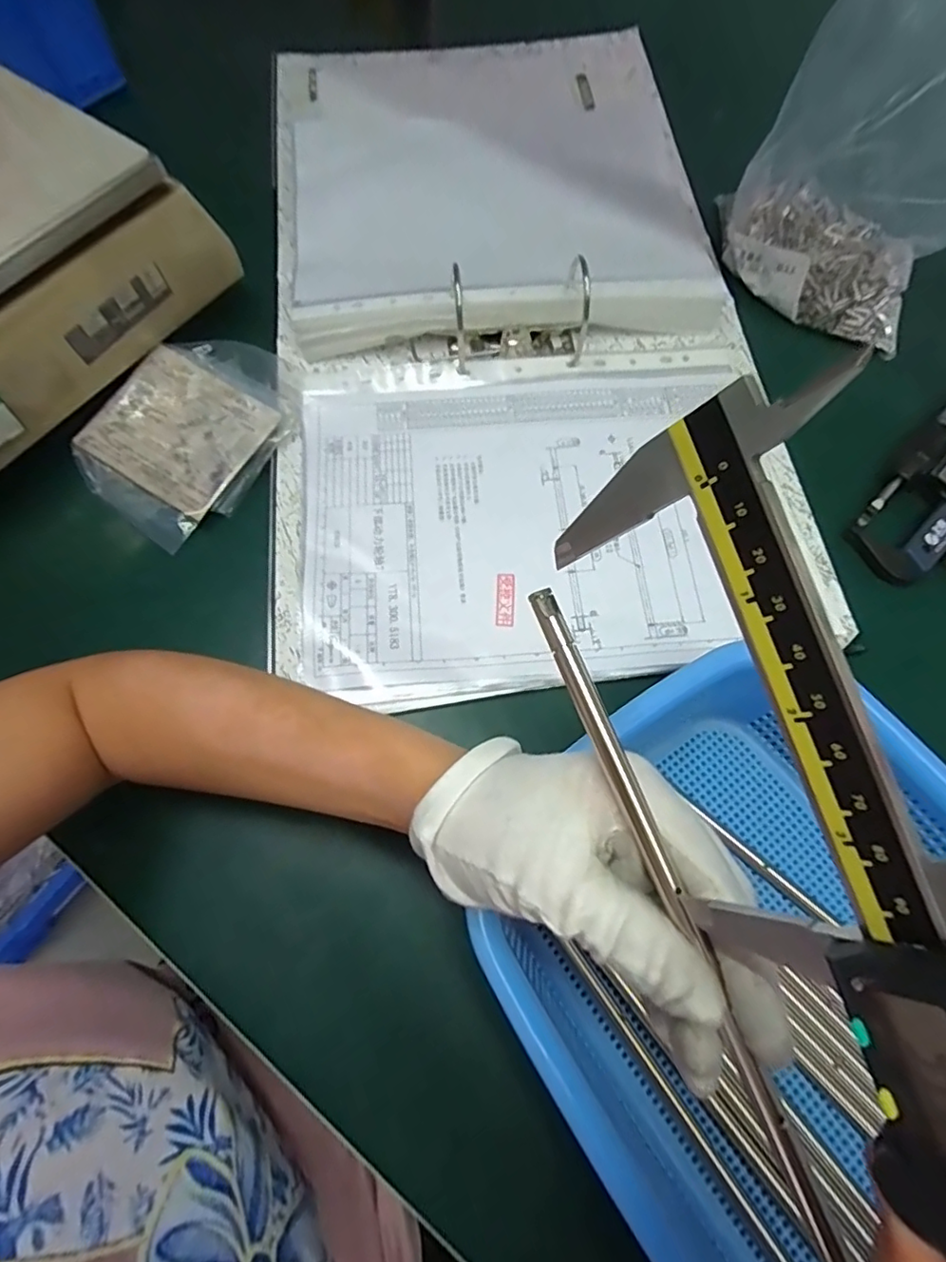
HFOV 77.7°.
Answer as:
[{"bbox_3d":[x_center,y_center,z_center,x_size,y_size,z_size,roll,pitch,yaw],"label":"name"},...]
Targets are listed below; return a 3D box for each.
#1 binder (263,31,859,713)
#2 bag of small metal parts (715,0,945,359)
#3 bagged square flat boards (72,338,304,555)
[{"bbox_3d":[0.019,-0.250,0.431,0.342,0.036,0.599,-7,70,-2],"label":"binder"},{"bbox_3d":[0.266,-0.312,0.377,0.162,0.178,0.101,37,75,13],"label":"bag of small metal parts"},{"bbox_3d":[-0.189,-0.138,0.396,0.112,0.019,0.147,34,74,12],"label":"bagged square flat boards"}]

